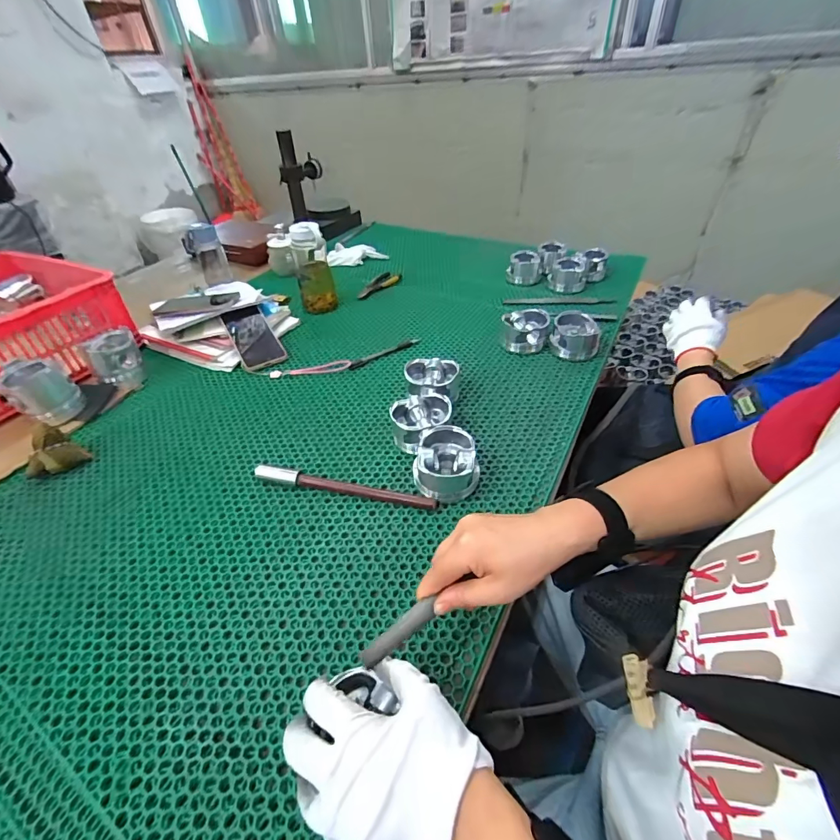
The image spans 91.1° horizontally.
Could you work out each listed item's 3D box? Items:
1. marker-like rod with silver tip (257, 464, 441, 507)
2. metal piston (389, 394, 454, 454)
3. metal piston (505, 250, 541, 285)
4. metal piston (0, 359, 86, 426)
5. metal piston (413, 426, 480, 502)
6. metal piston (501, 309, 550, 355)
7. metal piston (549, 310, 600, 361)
[{"bbox_3d":[-0.098,0.085,0.539,0.242,0.022,0.023,7,43,11],"label":"marker-like rod with silver tip"},{"bbox_3d":[0.003,0.006,0.592,0.089,0.055,0.074,-20,44,-19],"label":"metal piston"},{"bbox_3d":[0.259,-0.375,1.014,0.083,0.051,0.087,11,43,15],"label":"metal piston"},{"bbox_3d":[-0.609,-0.046,0.664,0.078,0.084,0.083,22,47,26],"label":"metal piston"},{"bbox_3d":[0.033,0.057,0.531,0.083,0.052,0.089,-6,42,-3],"label":"metal piston"},{"bbox_3d":[0.196,-0.165,0.770,0.077,0.058,0.077,1,42,4],"label":"metal piston"},{"bbox_3d":[0.282,-0.152,0.748,0.080,0.054,0.085,11,43,15],"label":"metal piston"}]

